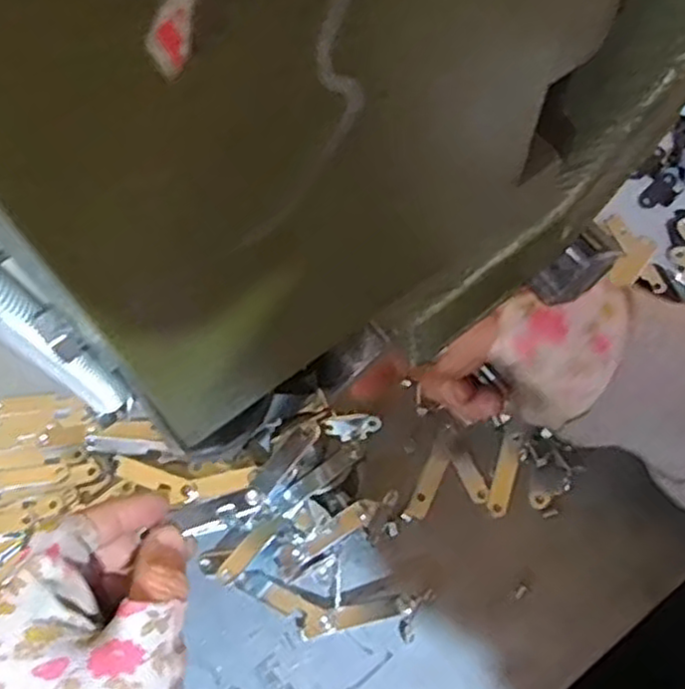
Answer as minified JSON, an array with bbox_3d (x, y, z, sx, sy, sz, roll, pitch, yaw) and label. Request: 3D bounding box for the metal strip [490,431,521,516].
[{"bbox_3d":[0.080,0.064,0.361,0.008,0.004,0.042,16,71,5],"label":"metal strip"}]

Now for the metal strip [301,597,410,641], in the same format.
[{"bbox_3d":[0.006,0.124,0.333,0.050,0.005,0.009,-12,63,-4],"label":"metal strip"}]

